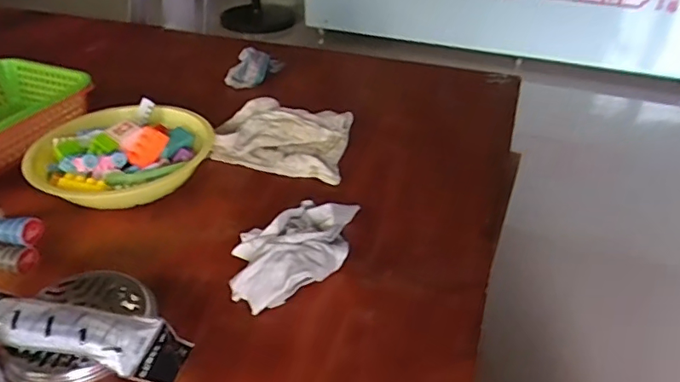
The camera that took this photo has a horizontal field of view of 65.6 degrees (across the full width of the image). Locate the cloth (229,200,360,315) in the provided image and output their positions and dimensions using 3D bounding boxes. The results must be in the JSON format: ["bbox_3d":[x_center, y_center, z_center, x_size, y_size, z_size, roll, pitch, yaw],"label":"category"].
[{"bbox_3d":[-0.044,0.063,0.638,0.103,0.050,0.196,29,45,35],"label":"cloth"}]

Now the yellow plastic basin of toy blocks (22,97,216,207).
[{"bbox_3d":[-0.314,-0.052,0.778,0.252,0.078,0.234,0,35,0],"label":"yellow plastic basin of toy blocks"}]

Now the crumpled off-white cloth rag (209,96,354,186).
[{"bbox_3d":[-0.099,-0.091,0.866,0.220,0.030,0.198,4,36,6],"label":"crumpled off-white cloth rag"}]

